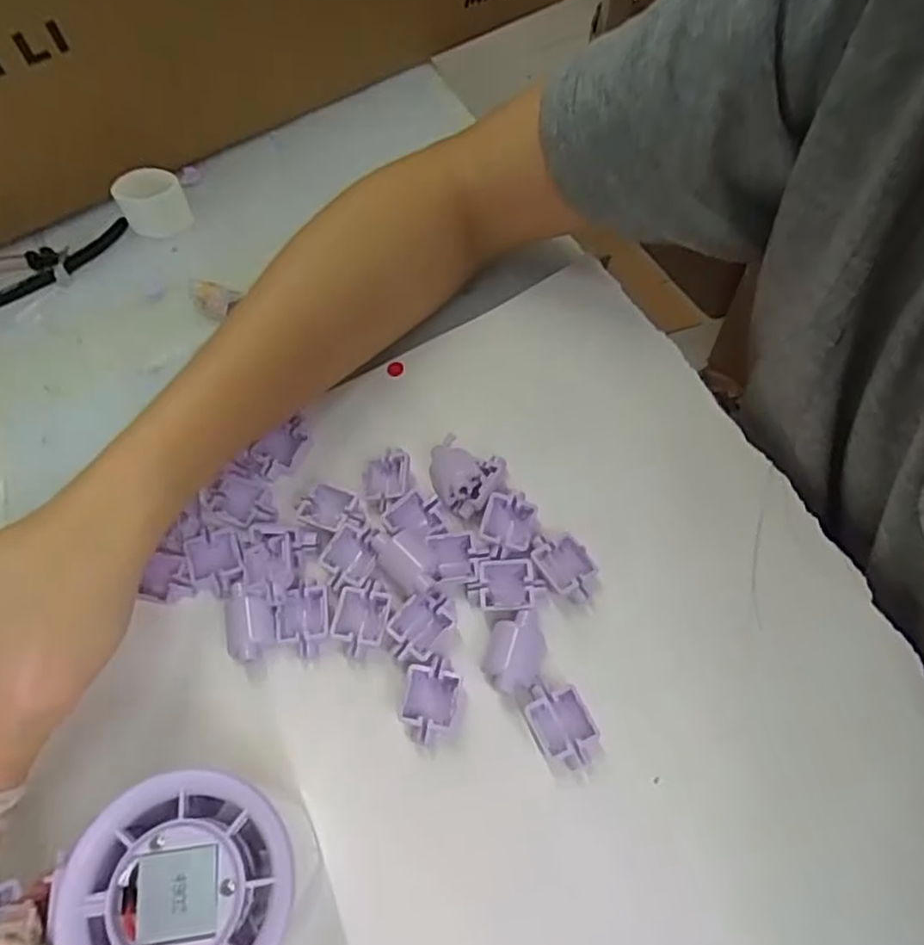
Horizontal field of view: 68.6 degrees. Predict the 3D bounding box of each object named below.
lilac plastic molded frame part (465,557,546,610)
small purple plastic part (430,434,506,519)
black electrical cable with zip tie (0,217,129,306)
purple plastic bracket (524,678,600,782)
[{"bbox_3d":[0.016,0.043,0.257,0.027,0.008,0.020,1,62,5],"label":"lilac plastic molded frame part"},{"bbox_3d":[-0.001,0.000,0.279,0.033,0.020,0.028,32,69,19],"label":"small purple plastic part"},{"bbox_3d":[-0.222,-0.107,0.353,0.097,0.013,0.030,-27,64,-10],"label":"black electrical cable with zip tie"},{"bbox_3d":[0.034,0.088,0.235,0.020,0.011,0.033,-26,63,-9],"label":"purple plastic bracket"}]

